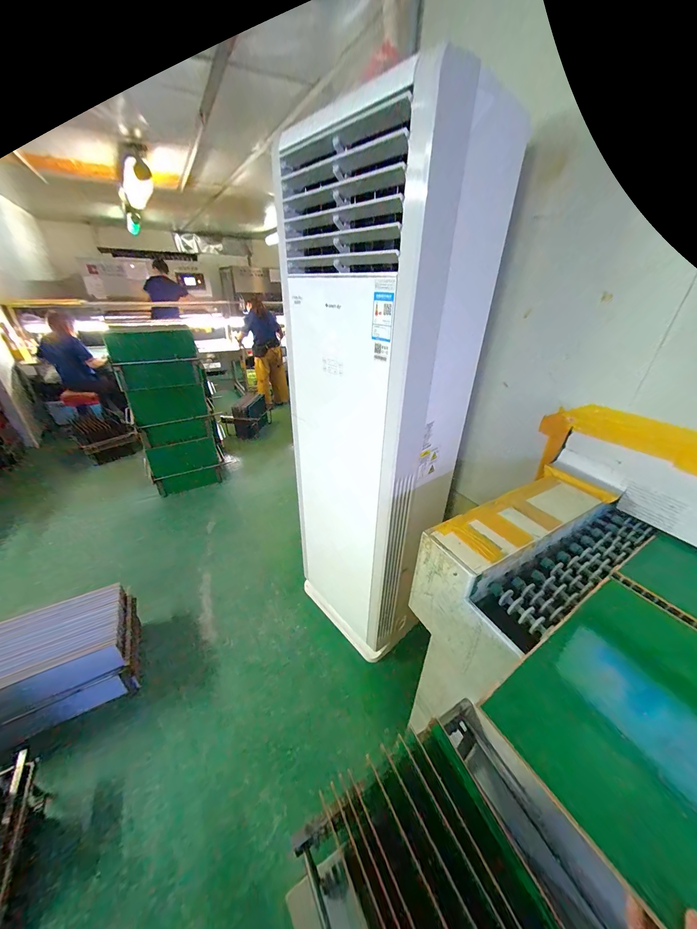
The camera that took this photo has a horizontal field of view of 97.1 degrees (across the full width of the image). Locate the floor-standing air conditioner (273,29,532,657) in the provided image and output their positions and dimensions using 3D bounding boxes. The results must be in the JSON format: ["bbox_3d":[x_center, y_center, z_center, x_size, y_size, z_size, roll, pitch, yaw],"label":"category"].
[{"bbox_3d":[0.089,0.006,1.253,0.467,1.890,0.600,-19,36,-31],"label":"floor-standing air conditioner"}]

